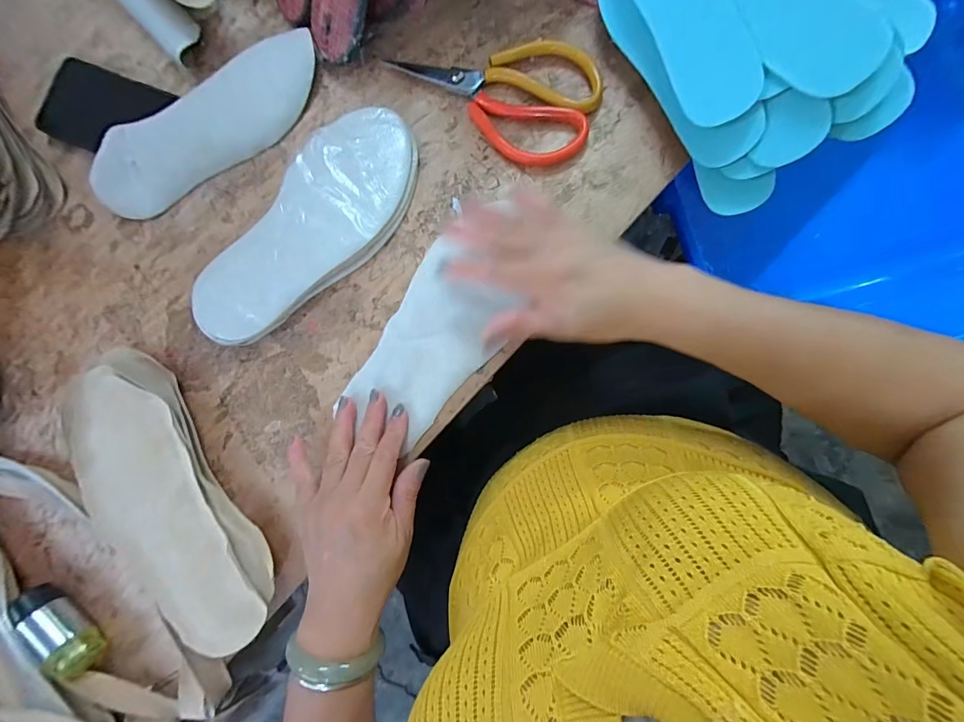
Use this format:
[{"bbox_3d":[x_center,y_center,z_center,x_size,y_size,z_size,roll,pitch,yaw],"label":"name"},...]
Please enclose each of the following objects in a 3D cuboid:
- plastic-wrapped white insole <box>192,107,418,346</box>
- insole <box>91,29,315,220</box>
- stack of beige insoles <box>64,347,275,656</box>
[{"bbox_3d":[-0.150,-0.114,0.352,0.099,0.026,0.241,43,90,8],"label":"plastic-wrapped white insole"},{"bbox_3d":[-0.251,-0.217,0.372,0.229,0.020,0.079,-30,83,3],"label":"insole"},{"bbox_3d":[-0.264,0.114,0.339,0.104,0.029,0.260,-36,83,2],"label":"stack of beige insoles"}]

